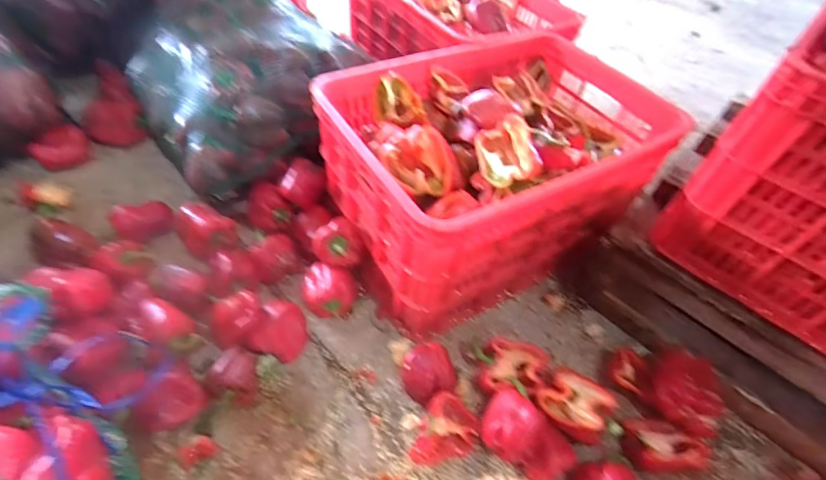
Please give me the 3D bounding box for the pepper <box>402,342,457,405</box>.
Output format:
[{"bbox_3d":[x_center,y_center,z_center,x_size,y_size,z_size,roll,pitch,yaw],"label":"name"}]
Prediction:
[{"bbox_3d":[0.022,0.195,0.595,0.070,0.063,0.067,3,50,-3],"label":"pepper"}]

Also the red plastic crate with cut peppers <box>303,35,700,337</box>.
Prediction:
[{"bbox_3d":[0.131,-0.122,0.720,0.508,0.268,0.352,-20,55,-21],"label":"red plastic crate with cut peppers"}]

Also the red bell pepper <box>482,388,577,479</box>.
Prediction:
[{"bbox_3d":[0.146,0.268,0.545,0.120,0.078,0.074,37,56,23],"label":"red bell pepper"}]

